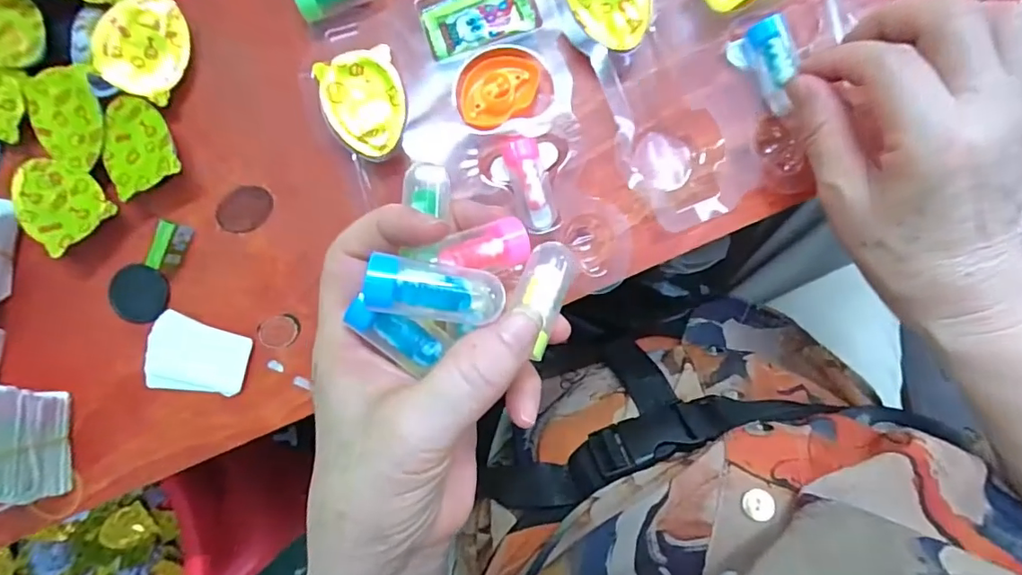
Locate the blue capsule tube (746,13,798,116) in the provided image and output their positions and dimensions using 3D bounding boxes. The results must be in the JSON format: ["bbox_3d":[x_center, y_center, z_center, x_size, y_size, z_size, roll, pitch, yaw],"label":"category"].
[{"bbox_3d":[0.134,-0.112,0.266,0.014,0.015,0.047,-13,97,1],"label":"blue capsule tube"}]

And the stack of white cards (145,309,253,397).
[{"bbox_3d":[-0.168,0.039,0.280,0.051,0.007,0.041,16,91,0],"label":"stack of white cards"}]

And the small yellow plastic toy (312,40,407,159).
[{"bbox_3d":[-0.073,-0.092,0.265,0.038,0.012,0.053,-16,91,1],"label":"small yellow plastic toy"}]

